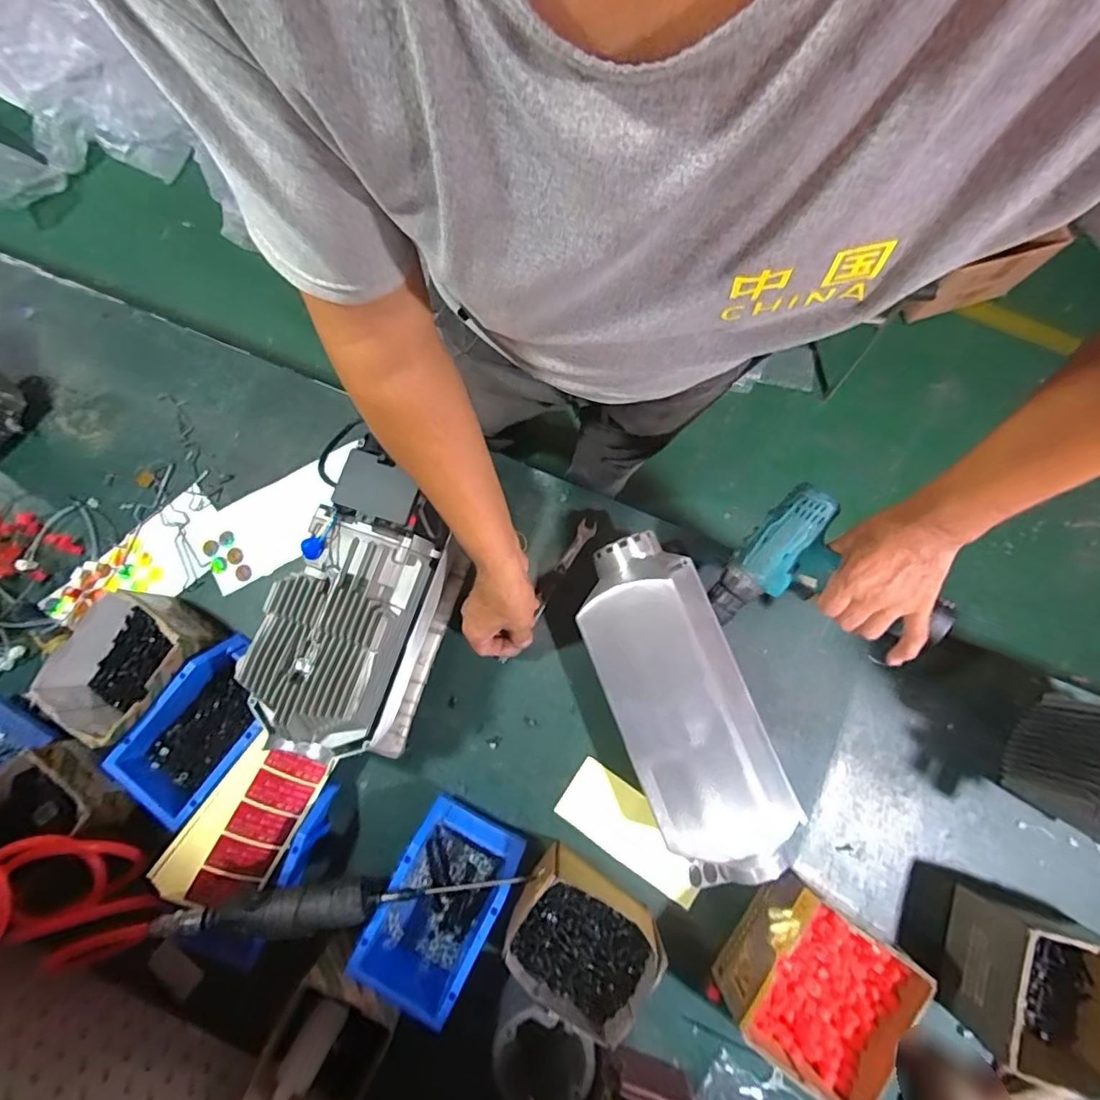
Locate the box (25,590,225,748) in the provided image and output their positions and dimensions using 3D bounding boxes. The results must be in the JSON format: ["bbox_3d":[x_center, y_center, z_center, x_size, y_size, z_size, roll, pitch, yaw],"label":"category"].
[{"bbox_3d":[-0.487,0.133,0.625,0.121,0.095,0.153,30,83,6],"label":"box"}]

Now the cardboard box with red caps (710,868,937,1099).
[{"bbox_3d":[0.274,0.445,0.555,0.145,0.093,0.152,33,84,6],"label":"cardboard box with red caps"}]

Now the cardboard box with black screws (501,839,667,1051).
[{"bbox_3d":[0.030,0.408,0.572,0.151,0.082,0.124,31,84,6],"label":"cardboard box with black screws"}]

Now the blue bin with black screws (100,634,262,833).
[{"bbox_3d":[-0.394,0.208,0.623,0.116,0.071,0.192,36,84,7],"label":"blue bin with black screws"}]

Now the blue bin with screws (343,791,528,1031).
[{"bbox_3d":[-0.123,0.392,0.586,0.116,0.072,0.203,27,83,6],"label":"blue bin with screws"}]

